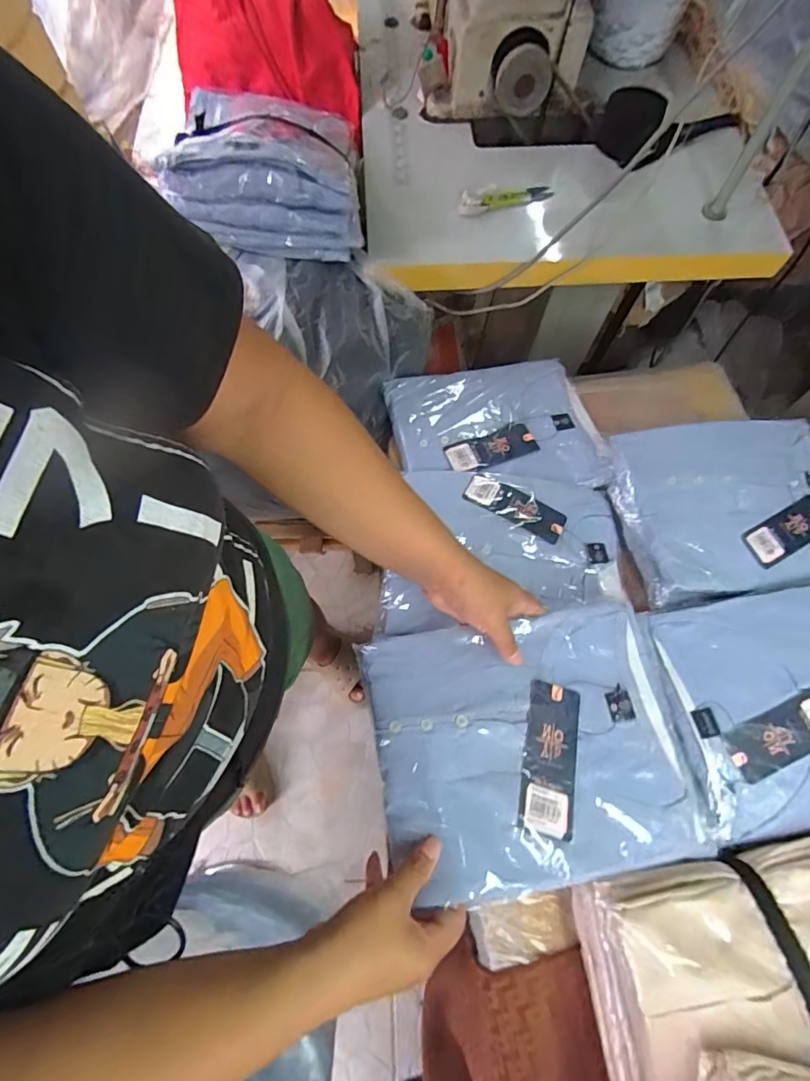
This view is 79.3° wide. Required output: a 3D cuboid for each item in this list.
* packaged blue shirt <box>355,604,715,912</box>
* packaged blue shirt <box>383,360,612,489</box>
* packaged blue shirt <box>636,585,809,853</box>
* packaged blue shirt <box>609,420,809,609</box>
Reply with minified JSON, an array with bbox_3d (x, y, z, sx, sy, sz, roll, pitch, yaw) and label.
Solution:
[{"bbox_3d":[0.105,0.169,0.419,0.261,0.042,0.207,-10,70,-6],"label":"packaged blue shirt"},{"bbox_3d":[0.112,-0.149,0.628,0.251,0.028,0.190,-6,70,-4],"label":"packaged blue shirt"},{"bbox_3d":[0.382,0.155,0.468,0.276,0.028,0.215,-5,70,-4],"label":"packaged blue shirt"},{"bbox_3d":[0.387,-0.046,0.562,0.272,0.031,0.203,-6,70,-4],"label":"packaged blue shirt"}]

